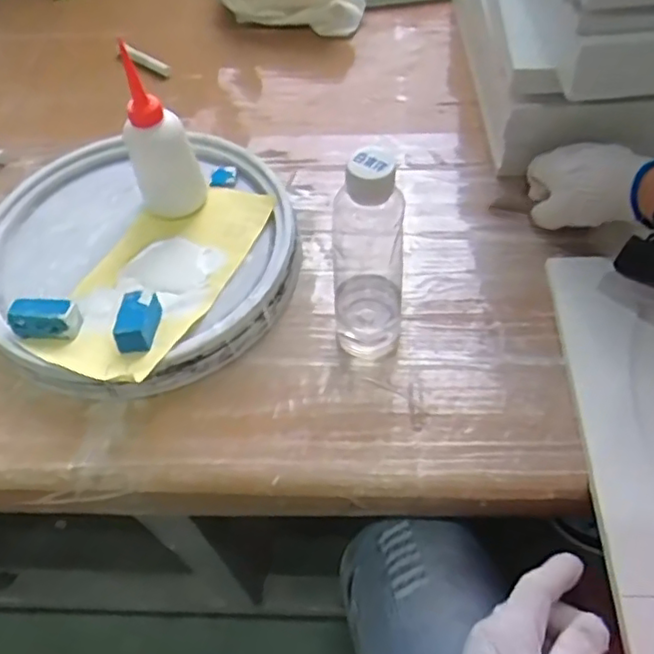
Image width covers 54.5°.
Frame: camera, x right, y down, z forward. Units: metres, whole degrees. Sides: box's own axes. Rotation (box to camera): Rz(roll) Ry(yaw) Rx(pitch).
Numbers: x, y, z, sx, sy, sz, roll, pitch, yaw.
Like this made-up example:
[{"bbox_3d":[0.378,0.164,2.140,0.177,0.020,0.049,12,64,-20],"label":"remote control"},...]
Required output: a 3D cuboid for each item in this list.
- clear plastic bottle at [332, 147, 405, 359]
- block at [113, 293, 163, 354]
[{"bbox_3d":[0.033,-0.050,0.475,0.056,0.188,0.054,-2,55,3],"label":"clear plastic bottle"},{"bbox_3d":[-0.154,-0.006,0.520,0.030,0.020,0.050,-1,53,1],"label":"block"}]

